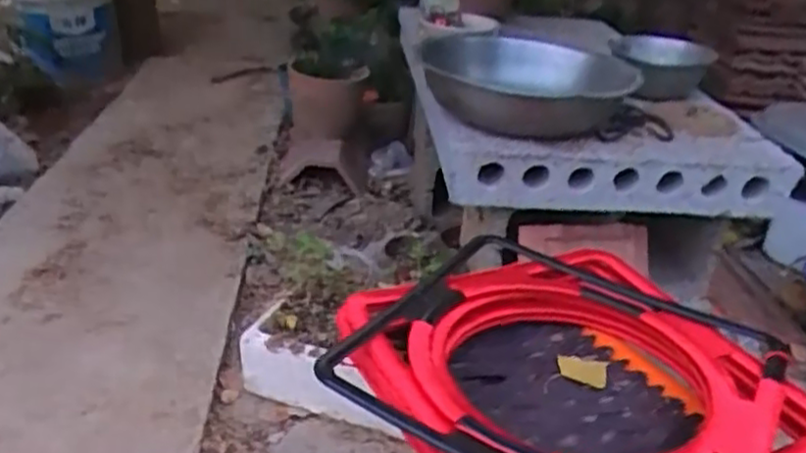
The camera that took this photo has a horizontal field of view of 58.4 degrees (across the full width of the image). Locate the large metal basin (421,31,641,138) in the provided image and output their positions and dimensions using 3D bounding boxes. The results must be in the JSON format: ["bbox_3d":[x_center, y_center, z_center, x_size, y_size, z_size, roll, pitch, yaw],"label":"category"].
[{"bbox_3d":[0.175,-0.212,1.039,0.283,0.091,0.239,7,27,2],"label":"large metal basin"}]

